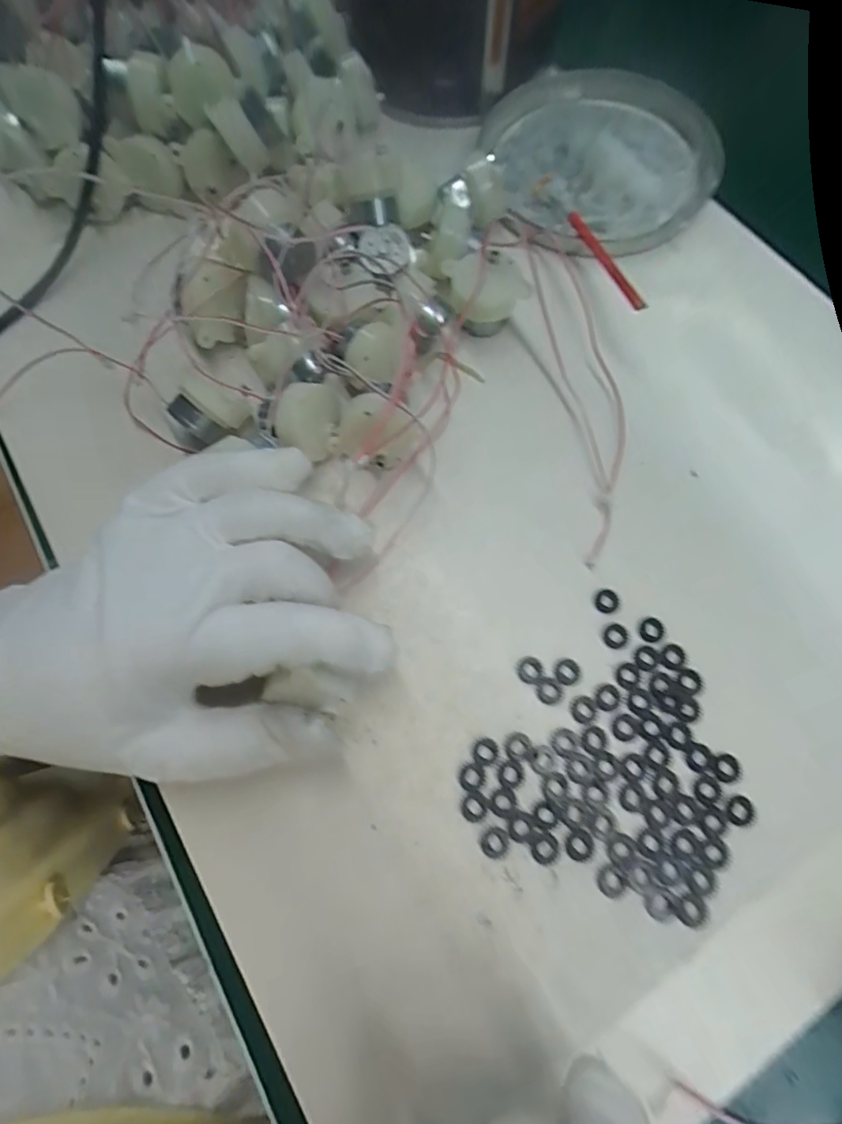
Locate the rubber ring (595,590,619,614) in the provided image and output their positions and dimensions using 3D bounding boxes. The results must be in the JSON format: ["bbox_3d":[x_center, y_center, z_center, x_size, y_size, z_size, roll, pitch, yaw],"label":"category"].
[{"bbox_3d":[0.078,0.016,0.217,0.010,0.004,0.010,-1,71,2],"label":"rubber ring"}]

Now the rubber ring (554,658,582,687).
[{"bbox_3d":[0.058,0.043,0.208,0.011,0.004,0.011,-1,71,2],"label":"rubber ring"}]

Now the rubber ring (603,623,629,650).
[{"bbox_3d":[0.080,0.030,0.212,0.009,0.004,0.011,37,76,13],"label":"rubber ring"}]

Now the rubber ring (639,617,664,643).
[{"bbox_3d":[0.095,0.028,0.213,0.010,0.004,0.010,-1,71,2],"label":"rubber ring"}]

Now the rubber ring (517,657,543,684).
[{"bbox_3d":[0.044,0.043,0.208,0.010,0.004,0.010,-1,71,2],"label":"rubber ring"}]

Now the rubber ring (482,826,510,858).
[{"bbox_3d":[0.027,0.101,0.189,0.010,0.004,0.010,-1,71,2],"label":"rubber ring"}]

